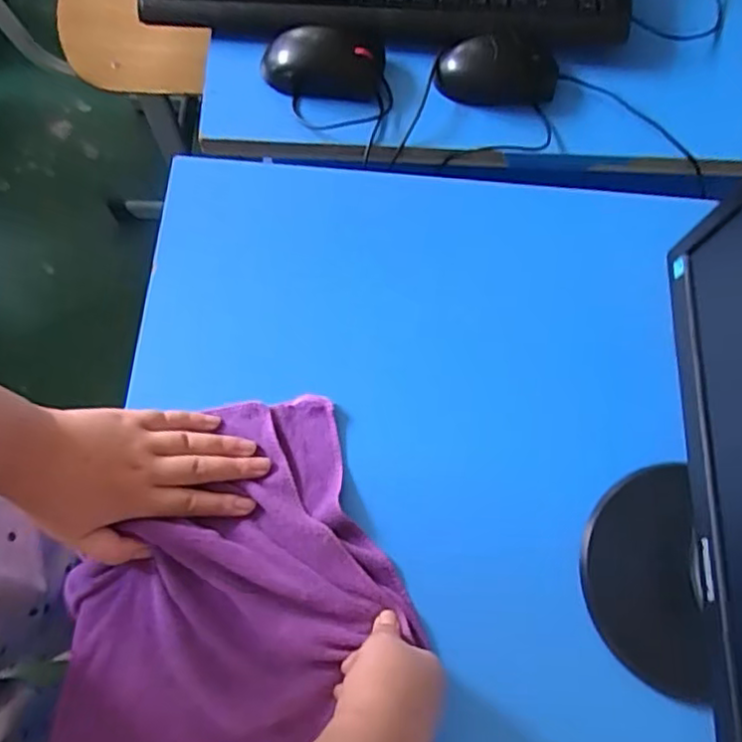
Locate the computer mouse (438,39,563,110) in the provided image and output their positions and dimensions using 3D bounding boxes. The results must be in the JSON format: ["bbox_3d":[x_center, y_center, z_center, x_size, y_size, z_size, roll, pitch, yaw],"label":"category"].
[{"bbox_3d":[0.115,-0.271,0.605,0.103,0.040,0.045,5,71,-1],"label":"computer mouse"}]

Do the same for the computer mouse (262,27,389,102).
[{"bbox_3d":[-0.045,-0.276,0.597,0.111,0.041,0.049,9,71,1],"label":"computer mouse"}]

